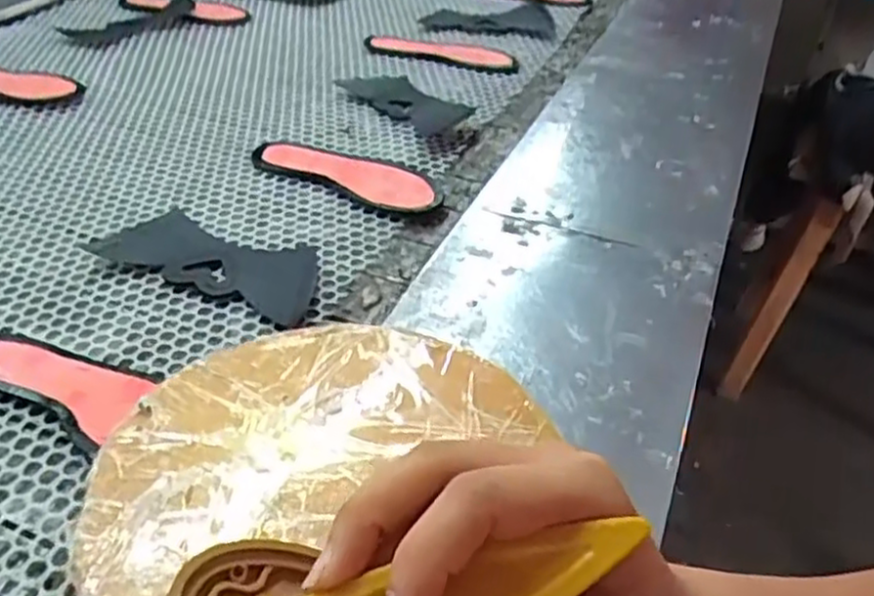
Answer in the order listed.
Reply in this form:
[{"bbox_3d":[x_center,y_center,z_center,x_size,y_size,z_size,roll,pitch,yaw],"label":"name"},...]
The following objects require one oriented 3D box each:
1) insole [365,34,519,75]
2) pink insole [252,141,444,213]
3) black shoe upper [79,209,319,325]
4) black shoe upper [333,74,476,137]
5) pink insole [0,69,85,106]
[{"bbox_3d":[0.007,-0.360,1.078,0.233,0.017,0.084,16,41,15],"label":"insole"},{"bbox_3d":[-0.091,-0.137,0.790,0.223,0.020,0.081,22,43,21],"label":"pink insole"},{"bbox_3d":[-0.201,-0.041,0.676,0.224,0.011,0.099,19,42,18],"label":"black shoe upper"},{"bbox_3d":[-0.043,-0.258,0.937,0.195,0.017,0.100,33,48,31],"label":"black shoe upper"},{"bbox_3d":[-0.555,-0.278,0.932,0.203,0.024,0.063,12,40,11],"label":"pink insole"}]

